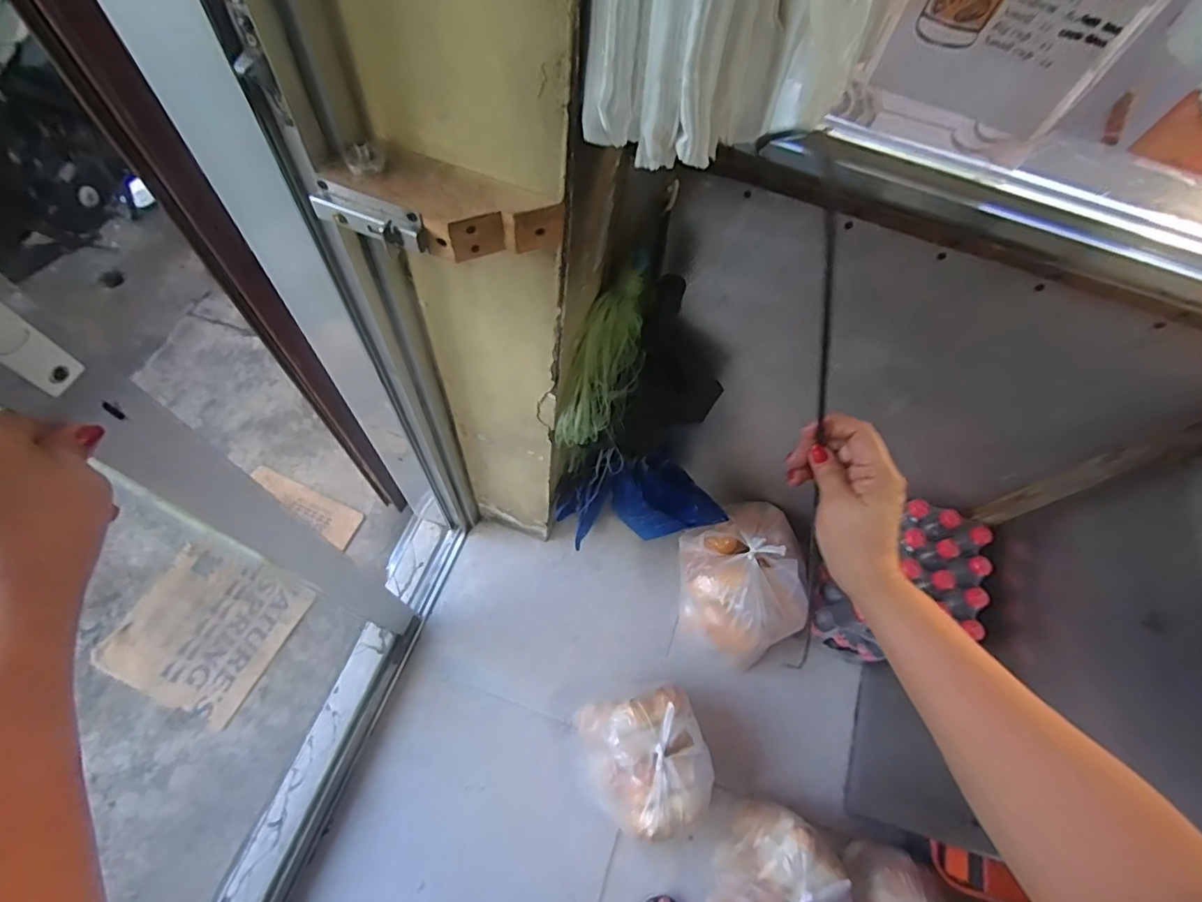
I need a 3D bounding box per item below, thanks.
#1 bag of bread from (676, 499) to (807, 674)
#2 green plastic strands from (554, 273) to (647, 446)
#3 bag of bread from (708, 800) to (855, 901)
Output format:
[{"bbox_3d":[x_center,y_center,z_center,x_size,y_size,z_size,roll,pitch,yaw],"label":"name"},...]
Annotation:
[{"bbox_3d":[0.287,0.266,1.095,0.265,0.163,0.274,-25,70,-17],"label":"bag of bread"},{"bbox_3d":[0.006,-0.110,0.706,0.075,0.097,0.222,21,102,6],"label":"green plastic strands"},{"bbox_3d":[0.283,0.735,0.898,0.186,0.194,0.237,37,66,11],"label":"bag of bread"}]

